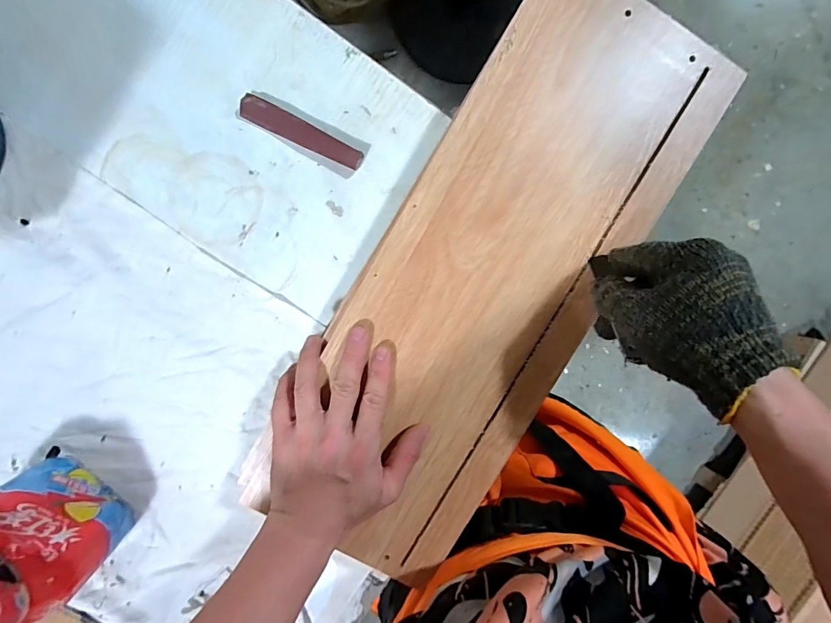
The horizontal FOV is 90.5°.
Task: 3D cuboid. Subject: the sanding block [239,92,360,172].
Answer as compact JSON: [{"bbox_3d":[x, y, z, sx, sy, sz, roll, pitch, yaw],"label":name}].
[{"bbox_3d":[-0.100,-0.159,0.368,0.110,0.014,0.020,25,95,-6],"label":"sanding block"}]

